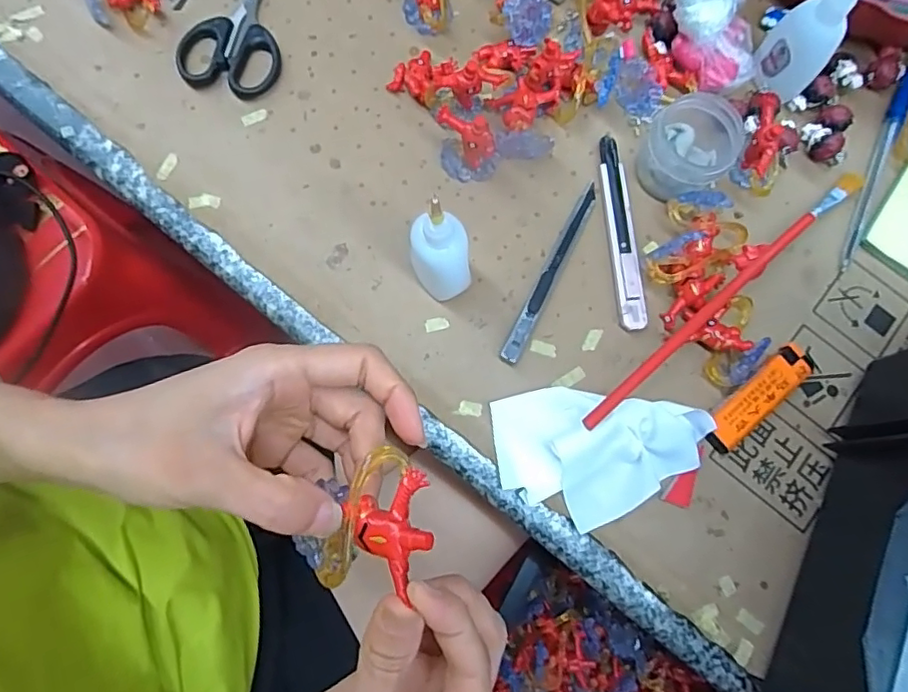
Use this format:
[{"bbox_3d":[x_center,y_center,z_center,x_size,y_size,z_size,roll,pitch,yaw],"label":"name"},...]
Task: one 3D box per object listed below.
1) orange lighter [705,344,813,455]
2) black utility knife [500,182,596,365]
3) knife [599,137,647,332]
[{"bbox_3d":[0.186,0.032,0.352,0.080,0.016,0.023,-38,82,-7],"label":"orange lighter"},{"bbox_3d":[0.062,-0.048,0.364,0.010,0.009,0.132,27,80,4],"label":"black utility knife"},{"bbox_3d":[0.108,-0.075,0.372,0.017,0.011,0.132,-4,79,-2],"label":"knife"}]

